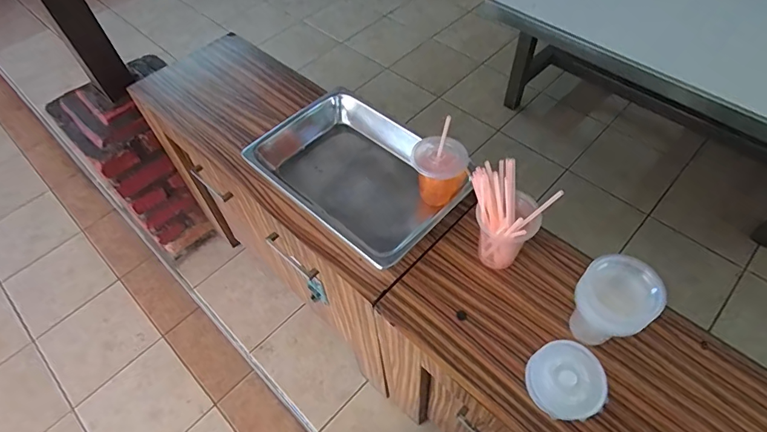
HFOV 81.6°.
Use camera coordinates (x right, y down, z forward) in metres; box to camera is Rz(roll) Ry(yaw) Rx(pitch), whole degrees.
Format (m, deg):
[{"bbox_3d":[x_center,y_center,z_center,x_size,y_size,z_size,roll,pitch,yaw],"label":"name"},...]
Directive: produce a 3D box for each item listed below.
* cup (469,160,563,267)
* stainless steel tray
[{"bbox_3d":[0.181,0.006,0.668,0.077,0.171,0.097,-33,60,-18],"label":"cup"},{"bbox_3d":[-0.039,-0.079,0.808,0.362,0.071,0.249,38,65,25],"label":"stainless steel tray"}]

